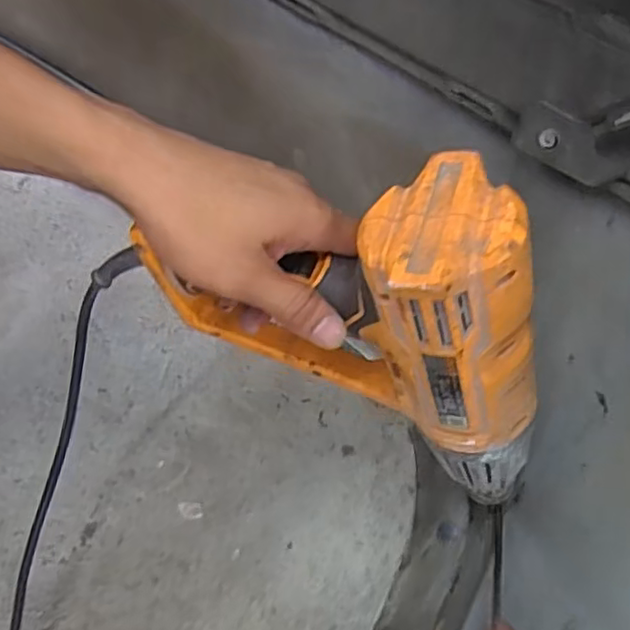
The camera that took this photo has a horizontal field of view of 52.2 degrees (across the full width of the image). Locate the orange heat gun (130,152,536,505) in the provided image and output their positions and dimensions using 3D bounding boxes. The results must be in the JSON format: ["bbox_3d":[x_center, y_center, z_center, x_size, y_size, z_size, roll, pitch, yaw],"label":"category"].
[{"bbox_3d":[0.029,0.017,0.376,0.197,0.222,0.080,13,56,29],"label":"orange heat gun"}]

